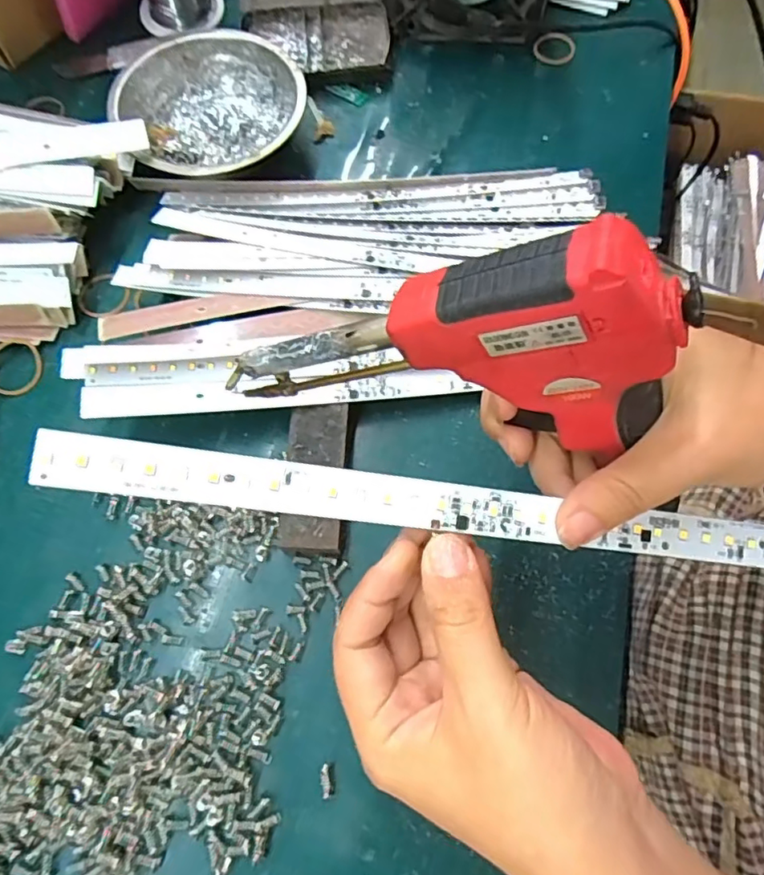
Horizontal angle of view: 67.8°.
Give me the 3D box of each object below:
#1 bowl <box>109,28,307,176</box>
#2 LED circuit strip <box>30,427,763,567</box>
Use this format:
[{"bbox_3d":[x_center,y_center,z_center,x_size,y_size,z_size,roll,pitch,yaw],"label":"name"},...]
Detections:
[{"bbox_3d":[-0.116,-0.227,0.399,0.124,0.031,0.124,0,70,-1],"label":"bowl"},{"bbox_3d":[0.029,0.026,0.208,0.280,0.009,0.017,8,69,-12],"label":"LED circuit strip"}]

